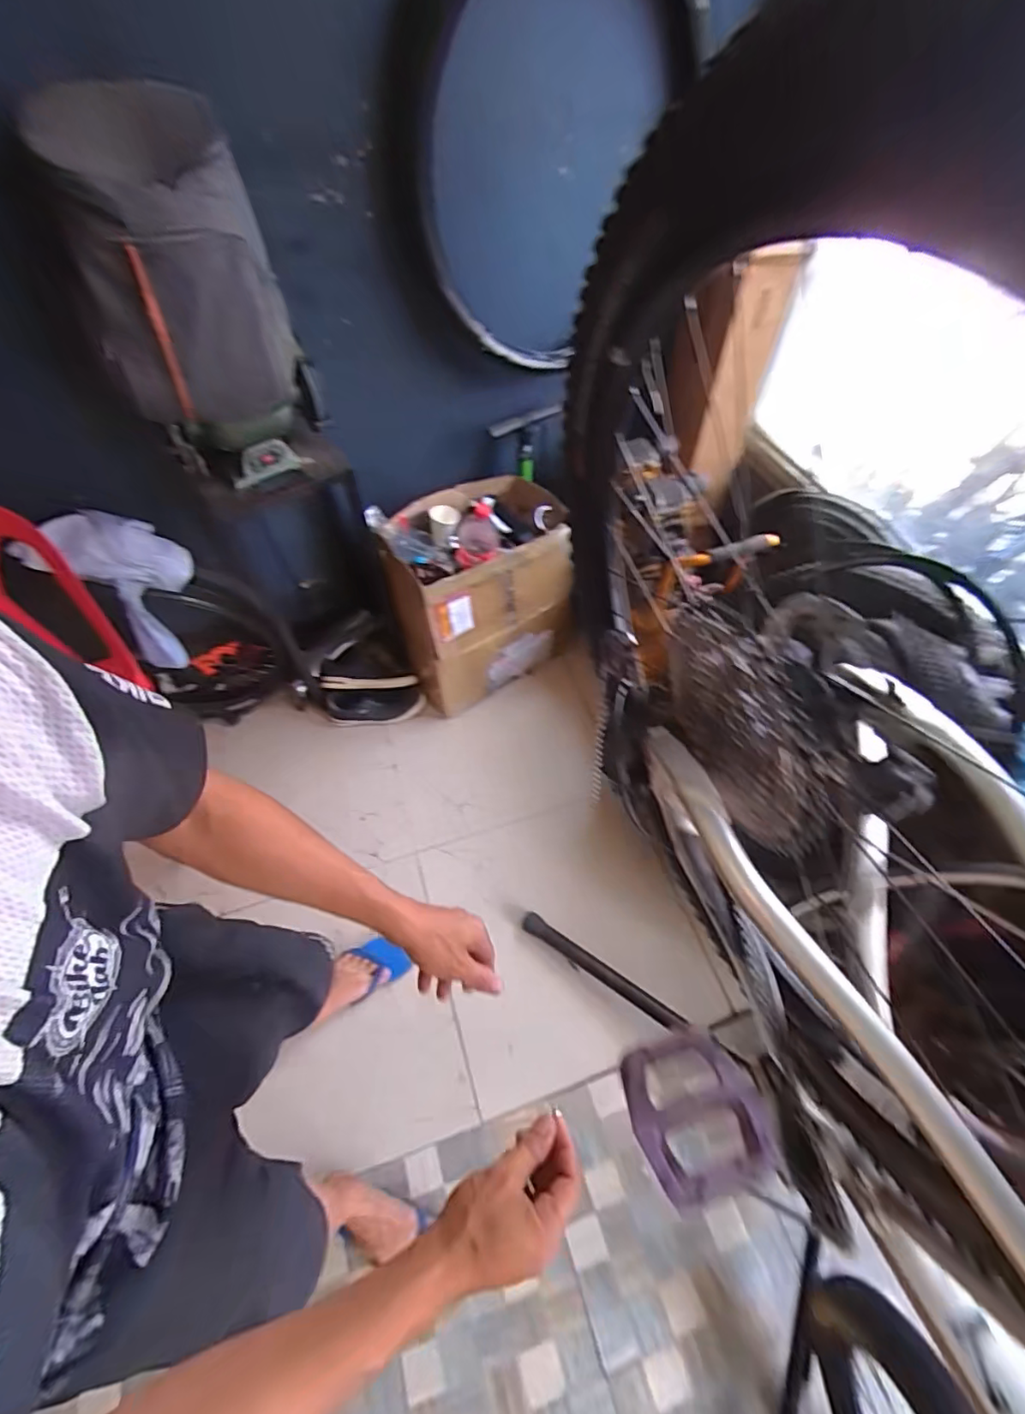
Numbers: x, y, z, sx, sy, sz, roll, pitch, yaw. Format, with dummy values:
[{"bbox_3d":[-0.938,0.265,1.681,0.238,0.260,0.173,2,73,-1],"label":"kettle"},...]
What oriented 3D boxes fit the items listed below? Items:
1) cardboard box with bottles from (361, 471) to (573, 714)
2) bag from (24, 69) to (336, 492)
[{"bbox_3d":[-0.091,-0.296,1.536,0.445,0.521,0.347,-15,59,-7],"label":"cardboard box with bottles"},{"bbox_3d":[-0.517,-0.641,0.927,0.273,0.497,0.206,-20,60,-9],"label":"bag"}]

